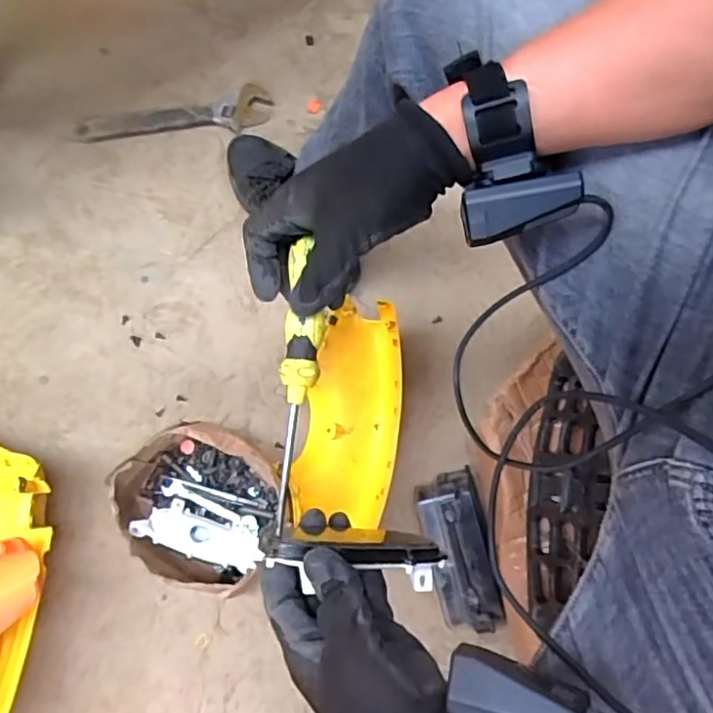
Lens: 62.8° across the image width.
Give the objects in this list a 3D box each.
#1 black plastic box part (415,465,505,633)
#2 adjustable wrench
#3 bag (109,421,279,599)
[{"bbox_3d":[0.123,0.232,0.708,0.072,0.040,0.177,-9,78,-1],"label":"black plastic box part"},{"bbox_3d":[-0.283,-0.364,0.896,0.303,0.022,0.061,-10,78,-1],"label":"adjustable wrench"},{"bbox_3d":[-0.196,0.181,0.732,0.198,0.096,0.177,17,79,5],"label":"bag"}]

